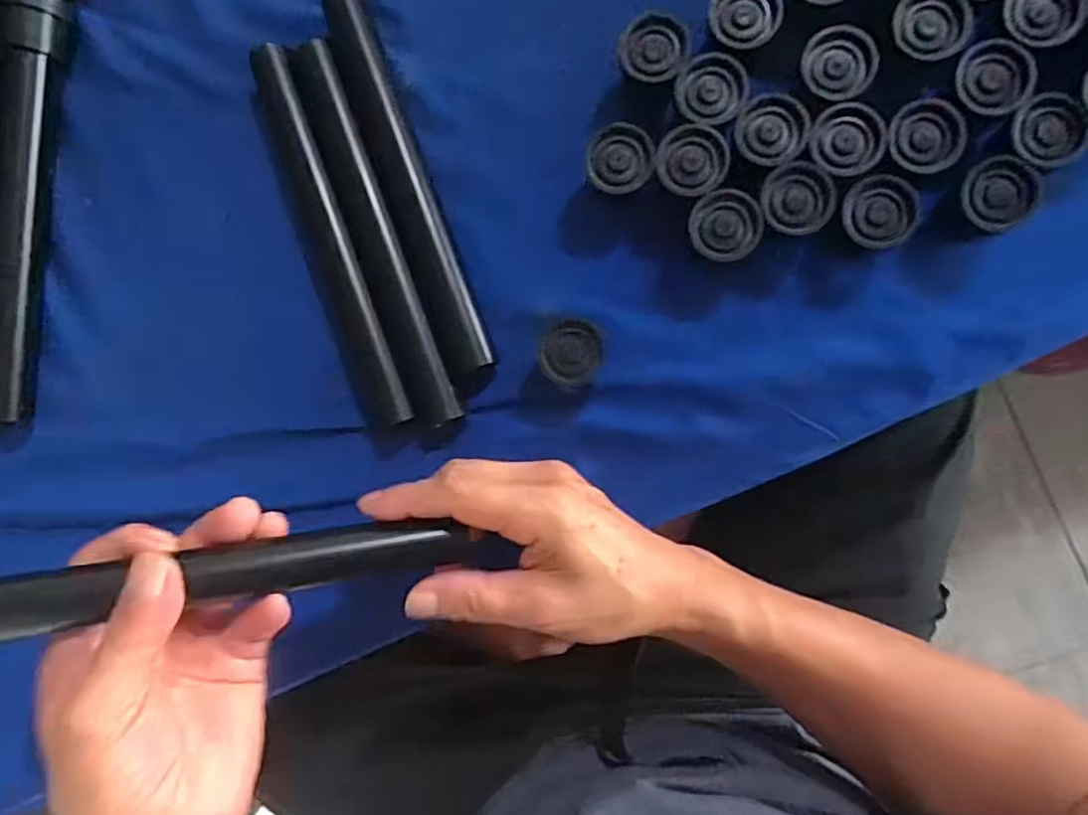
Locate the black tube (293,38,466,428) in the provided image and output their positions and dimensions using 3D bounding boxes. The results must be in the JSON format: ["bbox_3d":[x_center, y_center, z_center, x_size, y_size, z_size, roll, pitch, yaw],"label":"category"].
[{"bbox_3d":[-0.090,-0.095,0.355,0.024,0.018,0.216,-20,89,6],"label":"black tube"}]

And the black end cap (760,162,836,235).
[{"bbox_3d":[0.124,-0.101,0.321,0.034,0.025,0.033,0,91,6],"label":"black end cap"}]

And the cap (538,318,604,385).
[{"bbox_3d":[0.016,-0.029,0.341,0.032,0.018,0.033,0,91,6],"label":"cap"}]

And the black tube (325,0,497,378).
[{"bbox_3d":[-0.075,-0.121,0.354,0.026,0.023,0.214,-20,89,6],"label":"black tube"}]

